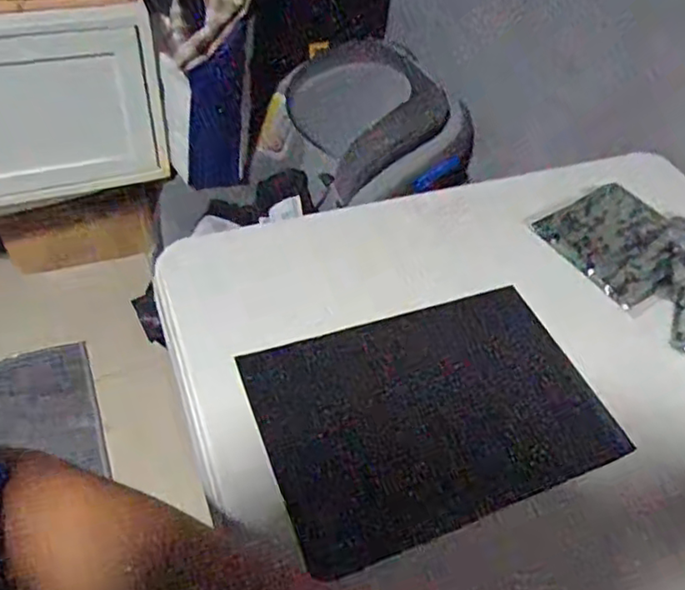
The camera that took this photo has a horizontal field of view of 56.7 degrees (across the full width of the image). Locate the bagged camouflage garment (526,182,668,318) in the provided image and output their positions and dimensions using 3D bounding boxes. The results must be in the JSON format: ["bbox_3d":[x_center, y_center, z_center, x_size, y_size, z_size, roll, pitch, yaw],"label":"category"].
[{"bbox_3d":[0.273,-0.056,0.632,0.126,0.021,0.137,-29,57,-29],"label":"bagged camouflage garment"}]

